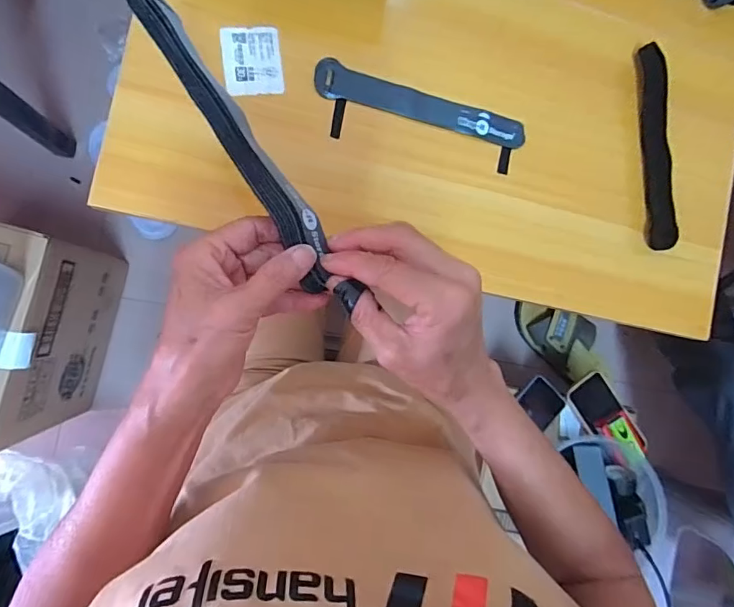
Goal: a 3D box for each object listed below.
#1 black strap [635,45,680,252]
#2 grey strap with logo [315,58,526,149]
[{"bbox_3d":[0.287,-0.153,0.454,0.024,0.017,0.197,-3,90,-9],"label":"black strap"},{"bbox_3d":[0.052,-0.180,0.419,0.198,0.005,0.029,12,87,-9],"label":"grey strap with logo"}]

